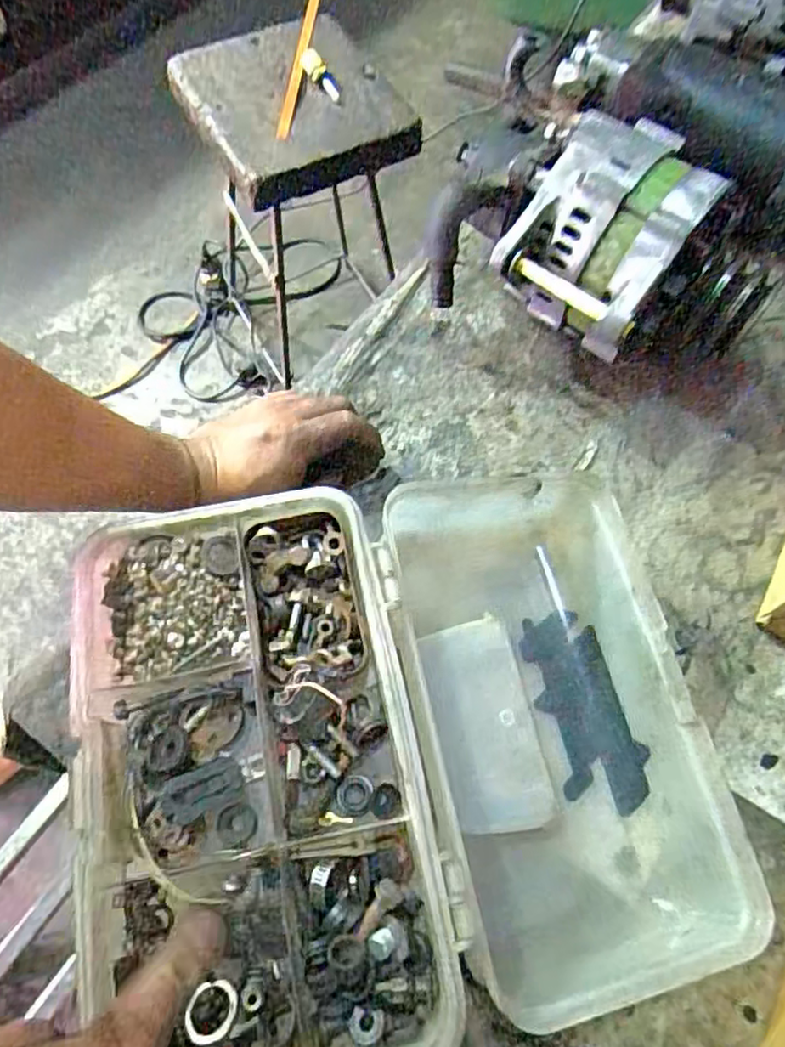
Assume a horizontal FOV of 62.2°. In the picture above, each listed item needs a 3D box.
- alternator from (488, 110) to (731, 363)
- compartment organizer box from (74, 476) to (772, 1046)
[{"bbox_3d":[0.162,-0.219,0.502,0.118,0.111,0.162,35,70,13],"label":"alternator"},{"bbox_3d":[0.010,0.122,0.376,0.328,0.112,0.274,-10,67,-6],"label":"compartment organizer box"}]

